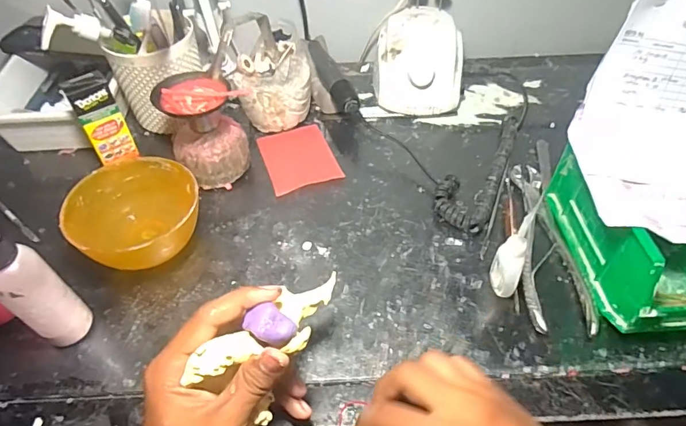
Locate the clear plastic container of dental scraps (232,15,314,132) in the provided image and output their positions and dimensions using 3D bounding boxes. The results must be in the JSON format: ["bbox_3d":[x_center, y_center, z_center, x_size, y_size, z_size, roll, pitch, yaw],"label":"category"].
[{"bbox_3d":[-0.079,-0.157,0.533,0.085,0.102,0.078,-2,50,-1],"label":"clear plastic container of dental scraps"}]

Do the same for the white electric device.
[{"bbox_3d":[0.096,-0.194,0.583,0.110,0.081,0.140,4,50,3],"label":"white electric device"}]

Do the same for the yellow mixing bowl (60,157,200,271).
[{"bbox_3d":[-0.184,0.006,0.421,0.108,0.063,0.105,0,50,0],"label":"yellow mixing bowl"}]

